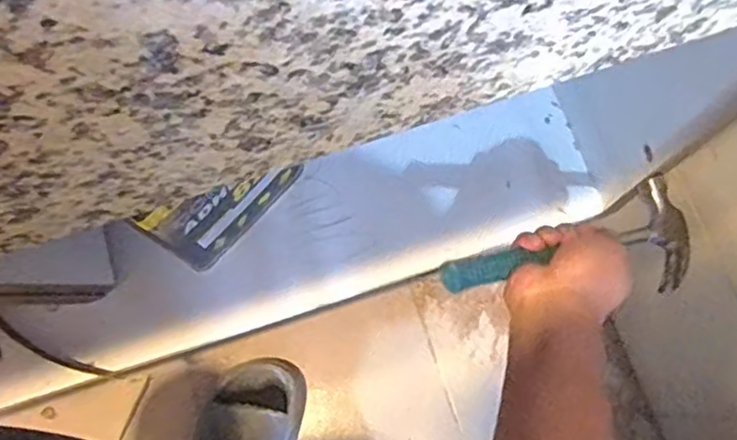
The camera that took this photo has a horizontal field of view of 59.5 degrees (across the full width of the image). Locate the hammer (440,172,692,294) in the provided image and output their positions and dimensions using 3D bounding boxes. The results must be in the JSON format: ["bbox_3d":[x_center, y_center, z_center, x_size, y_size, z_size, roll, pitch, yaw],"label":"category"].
[{"bbox_3d":[0.170,0.023,0.538,0.251,0.024,0.097,-7,74,-26],"label":"hammer"}]

